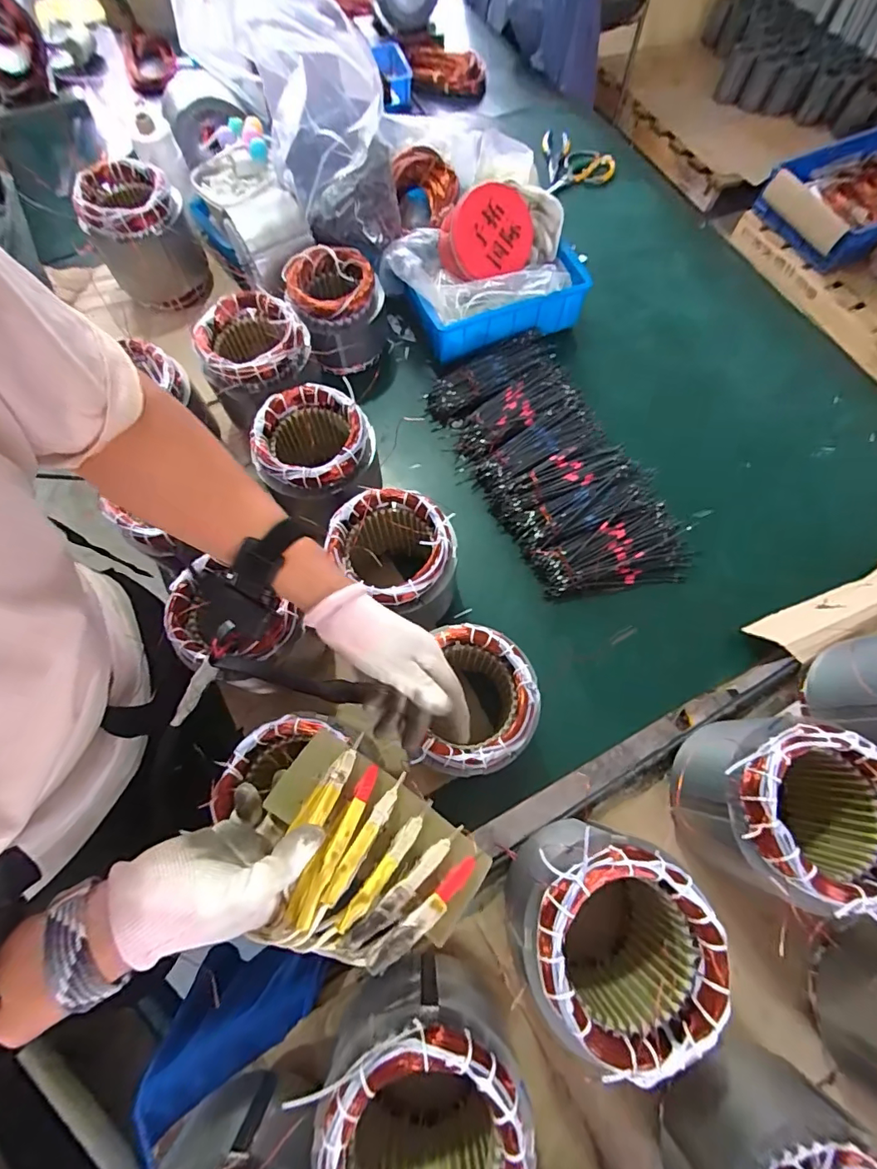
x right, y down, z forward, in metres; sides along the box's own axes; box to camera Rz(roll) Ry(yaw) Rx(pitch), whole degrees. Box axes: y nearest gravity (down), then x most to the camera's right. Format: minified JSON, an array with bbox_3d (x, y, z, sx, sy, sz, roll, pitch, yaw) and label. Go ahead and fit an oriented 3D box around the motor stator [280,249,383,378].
[{"bbox_3d":[-0.160,-0.430,0.775,0.135,0.123,0.135,-1,69,-1],"label":"motor stator"}]

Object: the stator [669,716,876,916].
[{"bbox_3d":[0.320,0.210,0.458,0.136,0.147,0.133,0,69,-1],"label":"stator"}]

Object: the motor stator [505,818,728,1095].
[{"bbox_3d":[0.140,0.292,0.413,0.135,0.128,0.136,0,69,-1],"label":"motor stator"}]

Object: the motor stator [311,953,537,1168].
[{"bbox_3d":[-0.011,0.402,0.392,0.138,0.164,0.138,0,69,-1],"label":"motor stator"}]

